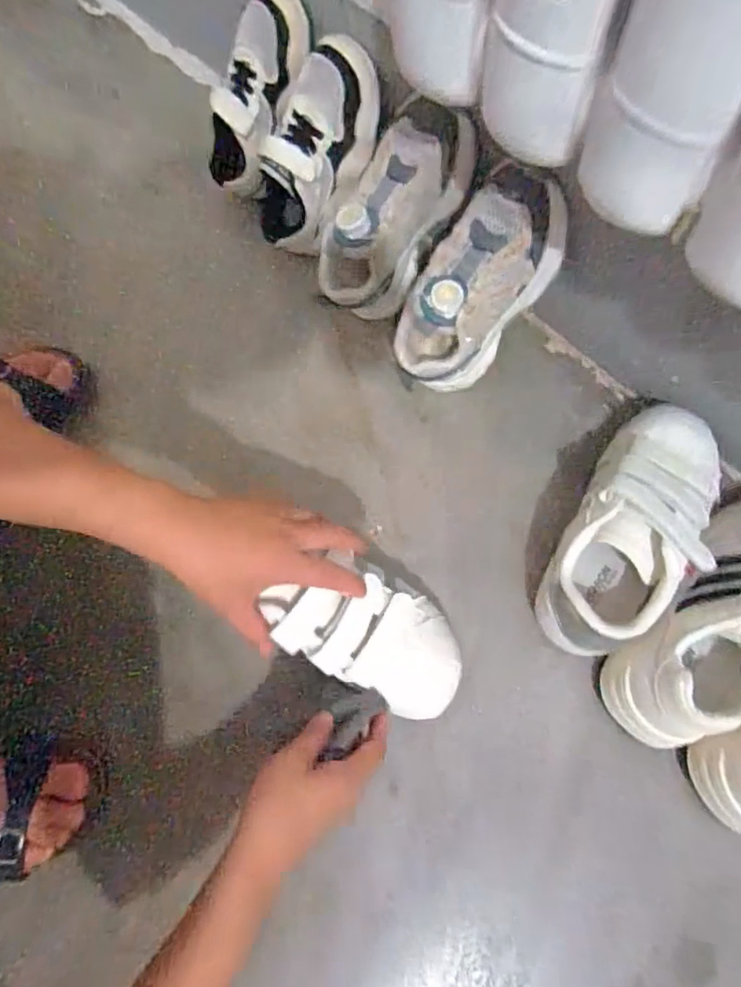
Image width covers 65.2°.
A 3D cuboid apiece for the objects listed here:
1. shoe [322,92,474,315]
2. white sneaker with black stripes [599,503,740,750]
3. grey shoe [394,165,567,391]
[{"bbox_3d":[0.023,-0.262,0.540,0.191,0.110,0.096,-51,47,25],"label":"shoe"},{"bbox_3d":[0.285,0.088,0.463,0.244,0.121,0.083,-44,75,-11],"label":"white sneaker with black stripes"},{"bbox_3d":[0.087,-0.180,0.507,0.096,0.085,0.189,41,115,12],"label":"grey shoe"}]

